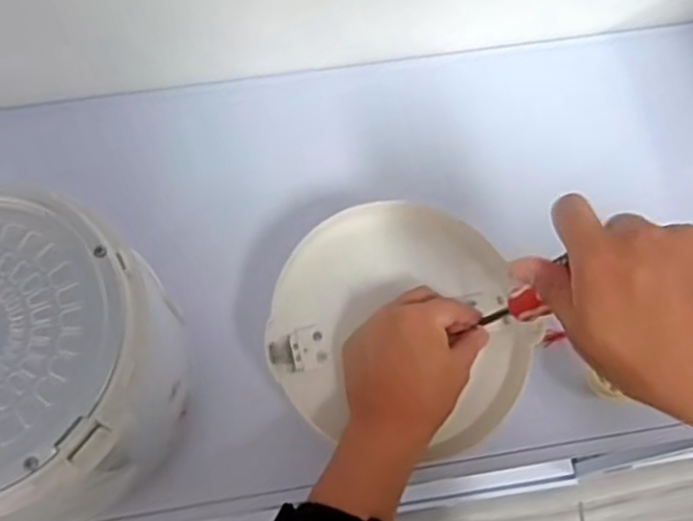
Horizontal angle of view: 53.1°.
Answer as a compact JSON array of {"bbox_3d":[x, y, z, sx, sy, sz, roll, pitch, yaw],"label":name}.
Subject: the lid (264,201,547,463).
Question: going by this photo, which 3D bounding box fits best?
[{"bbox_3d":[0.047,0.054,0.561,0.206,0.041,0.192,0,68,-1],"label":"lid"}]

